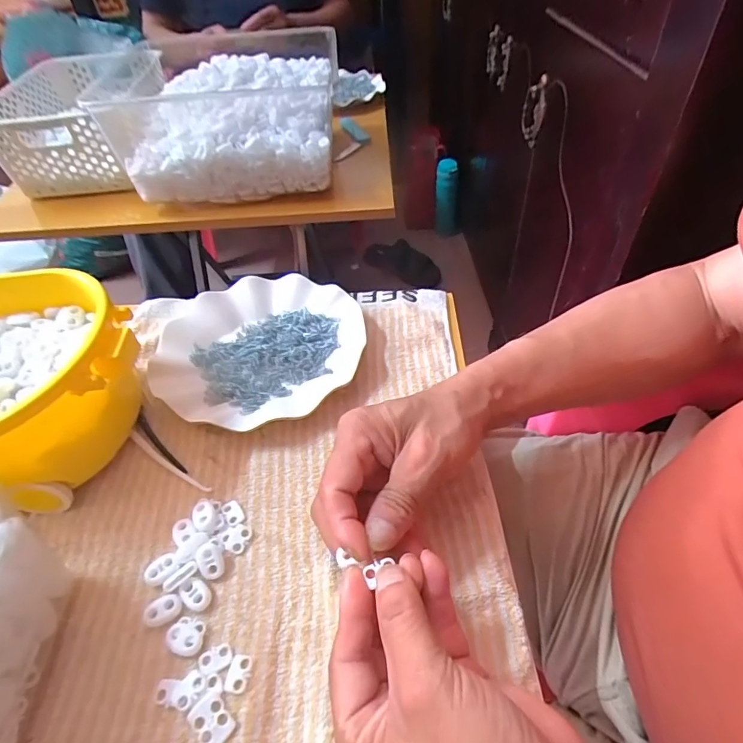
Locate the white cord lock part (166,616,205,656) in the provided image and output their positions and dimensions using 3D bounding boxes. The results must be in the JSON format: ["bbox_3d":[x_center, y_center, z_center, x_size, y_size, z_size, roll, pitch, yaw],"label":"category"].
[{"bbox_3d":[-0.110,0.156,0.272,0.021,0.005,0.019,5,49,11],"label":"white cord lock part"}]

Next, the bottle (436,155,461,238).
[{"bbox_3d":[0.234,-0.522,1.421,0.075,0.250,0.055,5,48,9],"label":"bottle"}]

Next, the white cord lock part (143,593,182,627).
[{"bbox_3d":[-0.127,0.146,0.282,0.022,0.005,0.015,-21,49,-13],"label":"white cord lock part"}]

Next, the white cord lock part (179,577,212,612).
[{"bbox_3d":[-0.109,0.138,0.286,0.021,0.004,0.015,24,55,25],"label":"white cord lock part"}]

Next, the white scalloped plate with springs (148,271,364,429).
[{"bbox_3d":[-0.101,-0.025,0.421,0.182,0.027,0.167,-3,48,3],"label":"white scalloped plate with springs"}]

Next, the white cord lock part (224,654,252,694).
[{"bbox_3d":[-0.075,0.168,0.258,0.013,0.004,0.018,4,49,10],"label":"white cord lock part"}]

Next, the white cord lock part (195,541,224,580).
[{"bbox_3d":[-0.104,0.120,0.298,0.015,0.010,0.023,-21,49,-13],"label":"white cord lock part"}]

